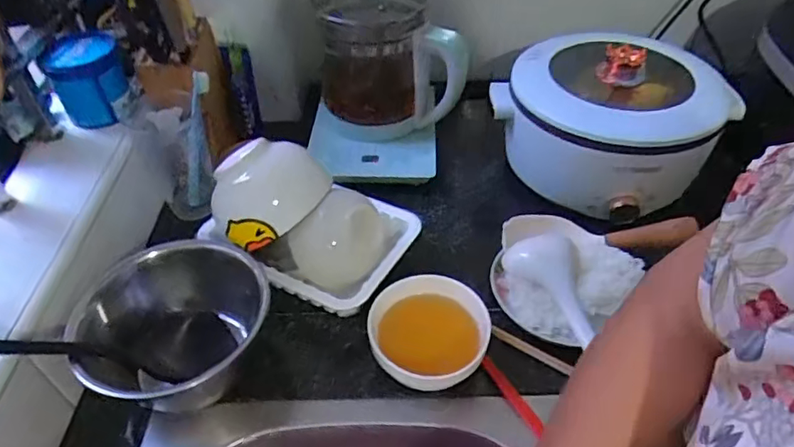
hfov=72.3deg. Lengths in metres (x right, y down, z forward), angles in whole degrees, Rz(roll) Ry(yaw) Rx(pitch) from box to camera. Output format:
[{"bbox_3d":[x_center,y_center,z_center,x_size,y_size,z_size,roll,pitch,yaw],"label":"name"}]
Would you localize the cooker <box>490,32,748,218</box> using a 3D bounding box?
[{"bbox_3d":[0.265,-0.136,0.694,0.225,0.138,0.231,-34,54,-29],"label":"cooker"}]

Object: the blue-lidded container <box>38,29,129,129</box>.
[{"bbox_3d":[-0.377,-0.179,0.668,0.082,0.090,0.073,-19,48,-18],"label":"blue-lidded container"}]

